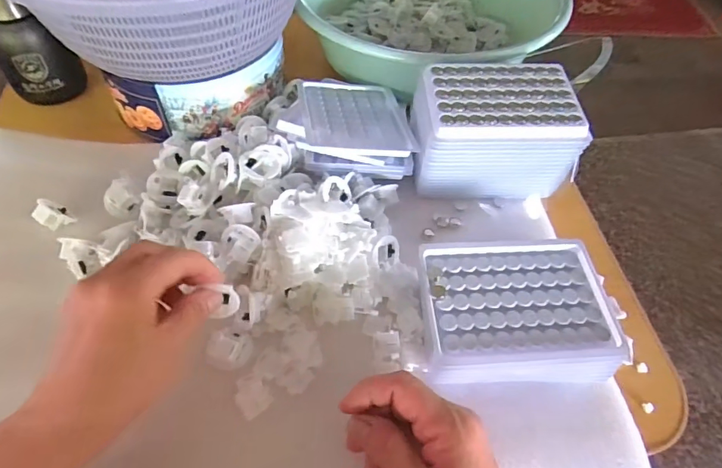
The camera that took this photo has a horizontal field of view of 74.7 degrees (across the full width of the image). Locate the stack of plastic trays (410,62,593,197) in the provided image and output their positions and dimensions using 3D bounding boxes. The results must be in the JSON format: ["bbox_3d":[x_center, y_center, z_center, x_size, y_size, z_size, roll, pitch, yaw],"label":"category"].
[{"bbox_3d":[0.113,-0.089,0.423,0.135,0.082,0.096,-5,55,-5],"label":"stack of plastic trays"}]

